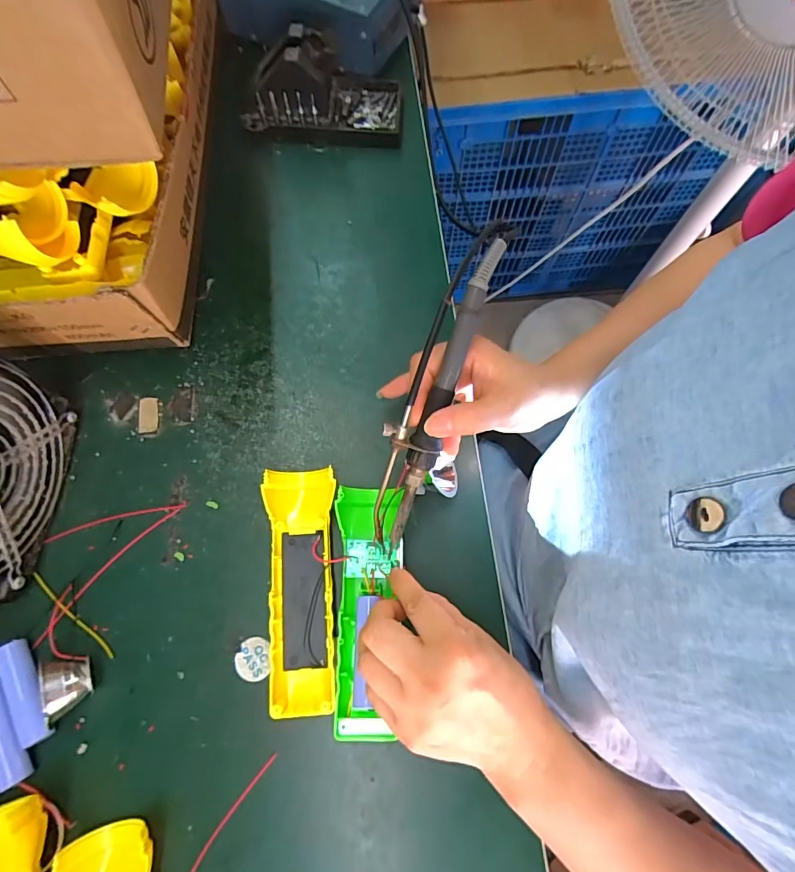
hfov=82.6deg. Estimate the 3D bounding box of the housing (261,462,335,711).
[{"bbox_3d":[-0.069,0.103,0.320,0.048,0.025,0.162,-2,72,-2],"label":"housing"}]

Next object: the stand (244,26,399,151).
[{"bbox_3d":[-0.072,-0.349,0.444,0.149,0.076,0.082,3,72,0],"label":"stand"}]

